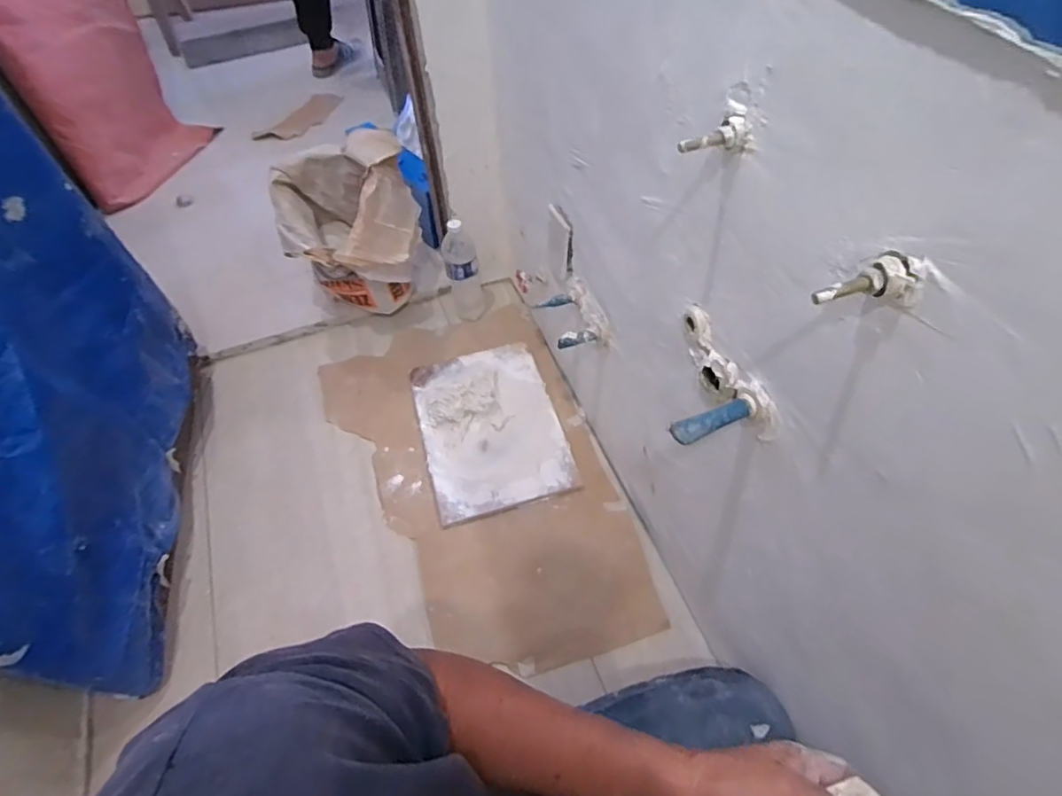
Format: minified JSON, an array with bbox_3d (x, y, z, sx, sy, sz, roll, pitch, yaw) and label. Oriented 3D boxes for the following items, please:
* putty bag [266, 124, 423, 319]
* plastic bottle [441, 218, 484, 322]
[{"bbox_3d":[-0.405,-0.372,1.235,0.289,0.374,0.313,-21,57,-12],"label":"putty bag"},{"bbox_3d":[-0.159,-0.308,1.252,0.076,0.248,0.090,-2,56,0],"label":"plastic bottle"}]

